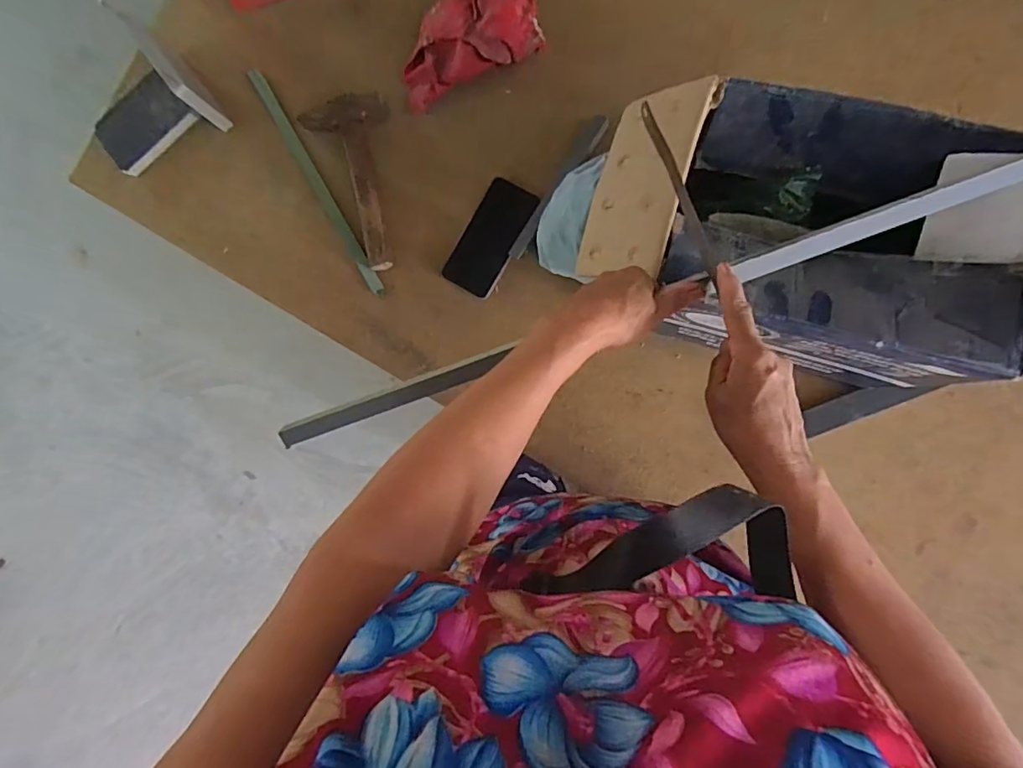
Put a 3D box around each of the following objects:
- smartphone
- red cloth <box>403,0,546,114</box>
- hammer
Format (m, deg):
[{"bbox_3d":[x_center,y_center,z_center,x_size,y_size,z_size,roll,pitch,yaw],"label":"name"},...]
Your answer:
[{"bbox_3d":[-0.030,-0.200,0.726,0.074,0.012,0.155,30,91,8],"label":"smartphone"},{"bbox_3d":[-0.064,-0.461,0.704,0.203,0.078,0.111,-25,84,6],"label":"red cloth"},{"bbox_3d":[-0.222,-0.274,0.732,0.125,0.048,0.231,-7,86,7],"label":"hammer"}]

